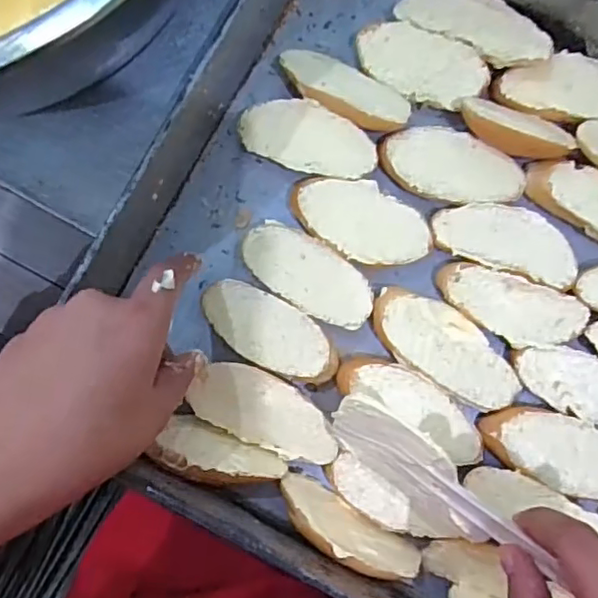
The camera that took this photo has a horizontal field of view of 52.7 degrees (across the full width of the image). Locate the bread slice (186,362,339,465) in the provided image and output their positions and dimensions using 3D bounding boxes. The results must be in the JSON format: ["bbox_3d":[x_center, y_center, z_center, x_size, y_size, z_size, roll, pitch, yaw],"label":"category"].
[{"bbox_3d":[-0.019,0.067,0.355,0.089,0.013,0.041,26,85,1],"label":"bread slice"}]

